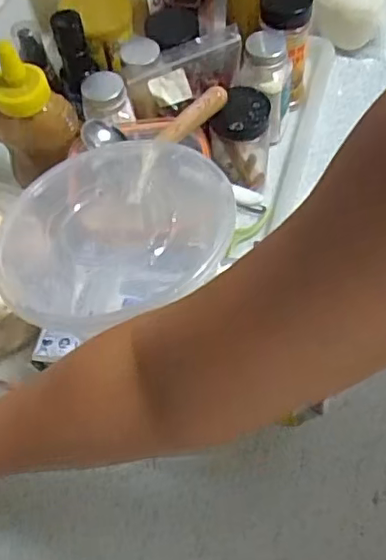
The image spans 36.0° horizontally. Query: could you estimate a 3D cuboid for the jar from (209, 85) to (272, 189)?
[{"bbox_3d":[0.048,-0.142,0.603,0.057,0.113,0.063,-1,59,3],"label":"jar"}]

